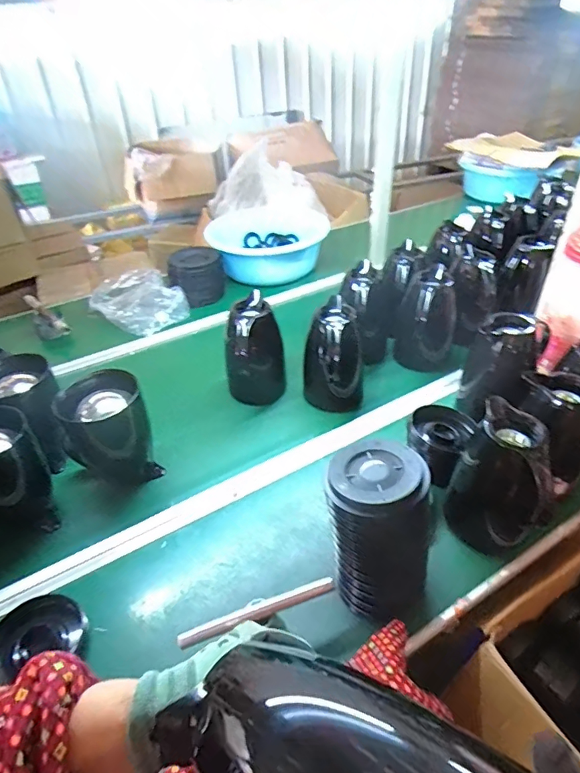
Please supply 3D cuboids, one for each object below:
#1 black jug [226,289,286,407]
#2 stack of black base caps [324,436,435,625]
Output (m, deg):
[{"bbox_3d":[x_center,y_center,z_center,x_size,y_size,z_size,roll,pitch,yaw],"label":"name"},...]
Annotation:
[{"bbox_3d":[-0.069,-0.059,0.958,0.117,0.197,0.118,-6,37,-3],"label":"black jug"},{"bbox_3d":[0.118,0.189,0.610,0.135,0.219,0.113,6,38,13],"label":"stack of black base caps"}]

